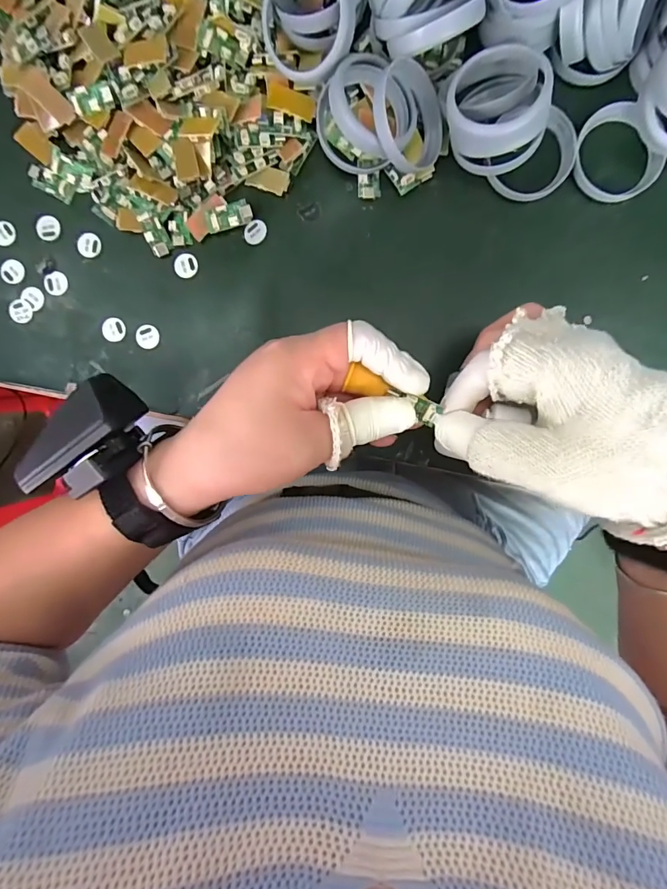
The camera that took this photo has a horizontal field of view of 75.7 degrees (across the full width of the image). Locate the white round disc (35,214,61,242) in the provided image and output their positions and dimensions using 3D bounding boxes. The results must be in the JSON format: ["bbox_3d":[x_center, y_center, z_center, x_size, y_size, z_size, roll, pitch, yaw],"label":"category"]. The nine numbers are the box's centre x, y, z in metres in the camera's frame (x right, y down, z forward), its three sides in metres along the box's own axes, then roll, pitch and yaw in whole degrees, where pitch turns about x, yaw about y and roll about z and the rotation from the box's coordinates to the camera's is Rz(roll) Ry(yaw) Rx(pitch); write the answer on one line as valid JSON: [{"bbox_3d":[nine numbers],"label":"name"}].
[{"bbox_3d":[-0.210,-0.159,0.317,0.016,0.004,0.018,32,93,0],"label":"white round disc"}]

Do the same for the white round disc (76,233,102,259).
[{"bbox_3d":[-0.179,-0.146,0.314,0.016,0.004,0.018,32,93,0],"label":"white round disc"}]

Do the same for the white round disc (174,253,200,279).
[{"bbox_3d":[-0.107,-0.130,0.310,0.016,0.004,0.018,26,93,1],"label":"white round disc"}]

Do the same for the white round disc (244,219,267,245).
[{"bbox_3d":[-0.055,-0.150,0.303,0.017,0.004,0.014,-36,91,3],"label":"white round disc"}]

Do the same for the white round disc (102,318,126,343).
[{"bbox_3d":[-0.161,-0.084,0.314,0.016,0.004,0.017,0,92,2],"label":"white round disc"}]

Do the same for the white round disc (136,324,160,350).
[{"bbox_3d":[-0.136,-0.079,0.314,0.017,0.004,0.017,0,92,2],"label":"white round disc"}]

